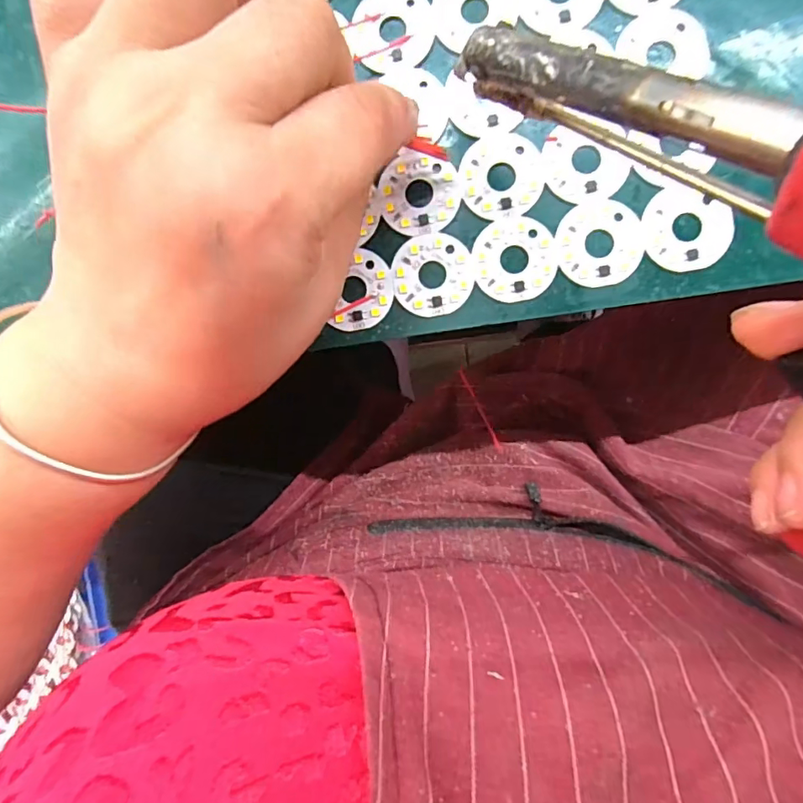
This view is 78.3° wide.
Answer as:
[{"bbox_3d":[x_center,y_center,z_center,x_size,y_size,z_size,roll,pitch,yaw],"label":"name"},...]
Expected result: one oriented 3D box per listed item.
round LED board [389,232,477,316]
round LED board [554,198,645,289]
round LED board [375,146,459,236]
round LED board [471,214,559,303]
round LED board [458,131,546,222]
[{"bbox_3d":[0.012,-0.048,0.186,0.030,0.004,0.030,1,93,6],"label":"round LED board"},{"bbox_3d":[0.072,-0.058,0.178,0.030,0.004,0.030,0,93,6],"label":"round LED board"},{"bbox_3d":[0.007,-0.078,0.185,0.029,0.004,0.030,0,93,6],"label":"round LED board"},{"bbox_3d":[0.042,-0.053,0.182,0.030,0.004,0.031,0,93,6],"label":"round LED board"},{"bbox_3d":[0.037,-0.083,0.181,0.030,0.004,0.031,0,93,6],"label":"round LED board"}]

